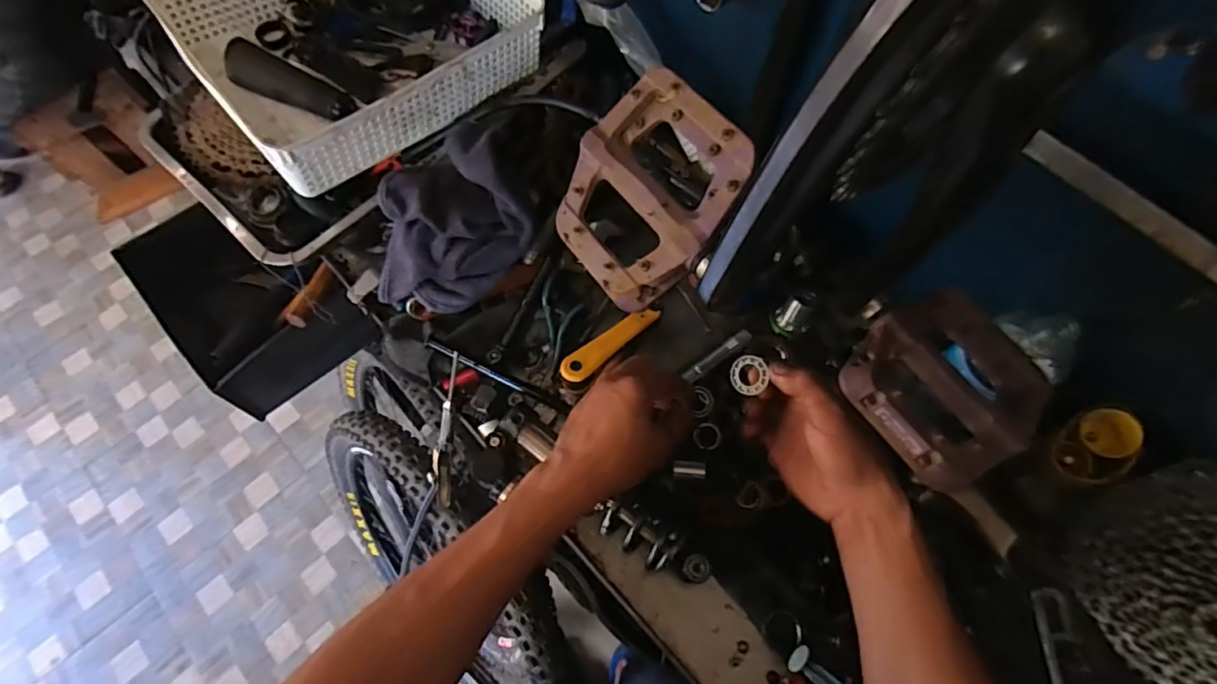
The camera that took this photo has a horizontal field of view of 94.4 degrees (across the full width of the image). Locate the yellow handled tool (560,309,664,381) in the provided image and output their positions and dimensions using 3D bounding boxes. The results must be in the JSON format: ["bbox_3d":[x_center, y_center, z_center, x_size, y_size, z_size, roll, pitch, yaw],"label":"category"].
[{"bbox_3d":[0.002,-0.001,0.579,0.120,0.018,0.028,-39,71,-15],"label":"yellow handled tool"}]

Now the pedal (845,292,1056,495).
[{"bbox_3d":[0.195,0.022,0.322,0.113,0.026,0.095,-34,70,-14],"label":"pedal"}]

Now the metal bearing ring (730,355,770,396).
[{"bbox_3d":[0.109,0.025,0.437,0.030,0.004,0.030,-3,84,31],"label":"metal bearing ring"}]

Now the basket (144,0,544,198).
[{"bbox_3d":[-0.254,-0.333,0.600,0.319,0.100,0.259,-39,71,-15],"label":"basket"}]

